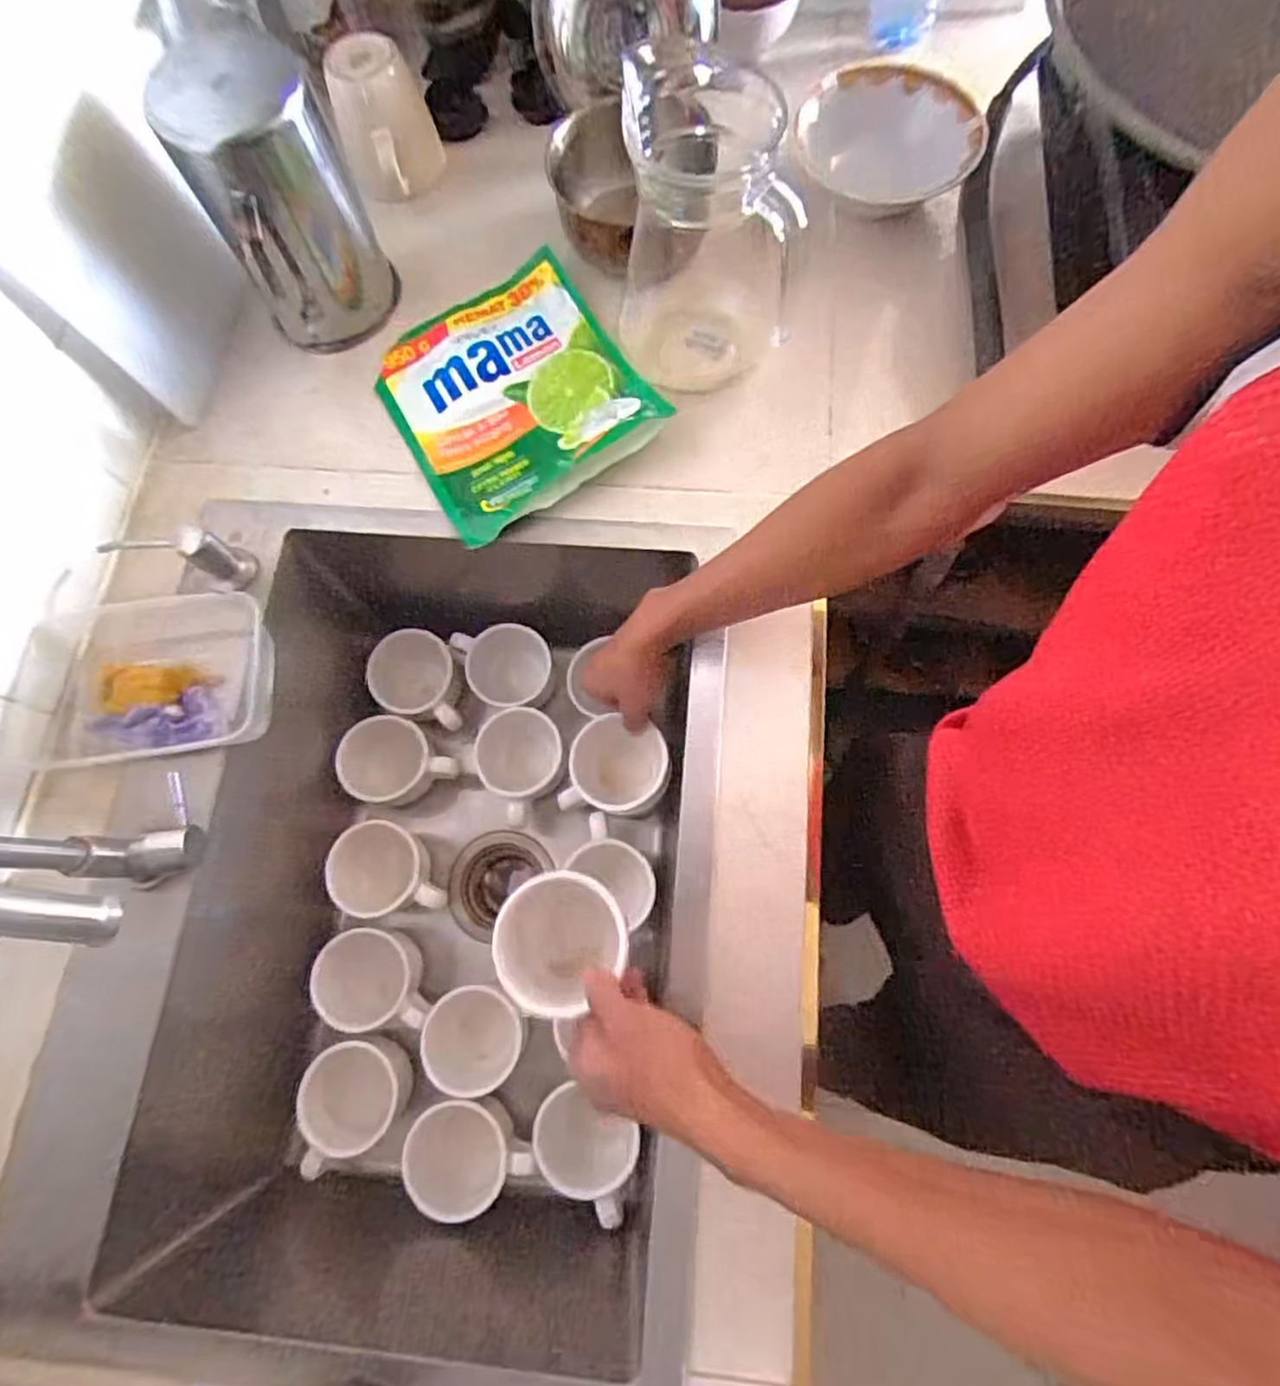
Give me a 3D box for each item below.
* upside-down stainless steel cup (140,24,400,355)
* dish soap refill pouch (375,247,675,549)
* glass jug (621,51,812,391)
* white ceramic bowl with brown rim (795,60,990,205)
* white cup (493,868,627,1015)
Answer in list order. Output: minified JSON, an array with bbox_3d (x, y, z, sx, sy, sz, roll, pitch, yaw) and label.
[{"bbox_3d":[-0.270,-0.373,0.542,0.109,0.200,0.099,-29,75,-6],"label":"upside-down stainless steel cup"},{"bbox_3d":[-0.113,-0.263,0.598,0.198,0.032,0.224,-30,75,-7],"label":"dish soap refill pouch"},{"bbox_3d":[0.050,-0.351,0.546,0.127,0.226,0.153,3,74,3],"label":"glass jug"},{"bbox_3d":[0.236,-0.526,0.652,0.163,0.040,0.158,-1,74,2],"label":"white ceramic bowl with brown rim"},{"bbox_3d":[-0.050,0.169,0.472,0.081,0.076,0.086,10,74,5],"label":"white cup"}]

